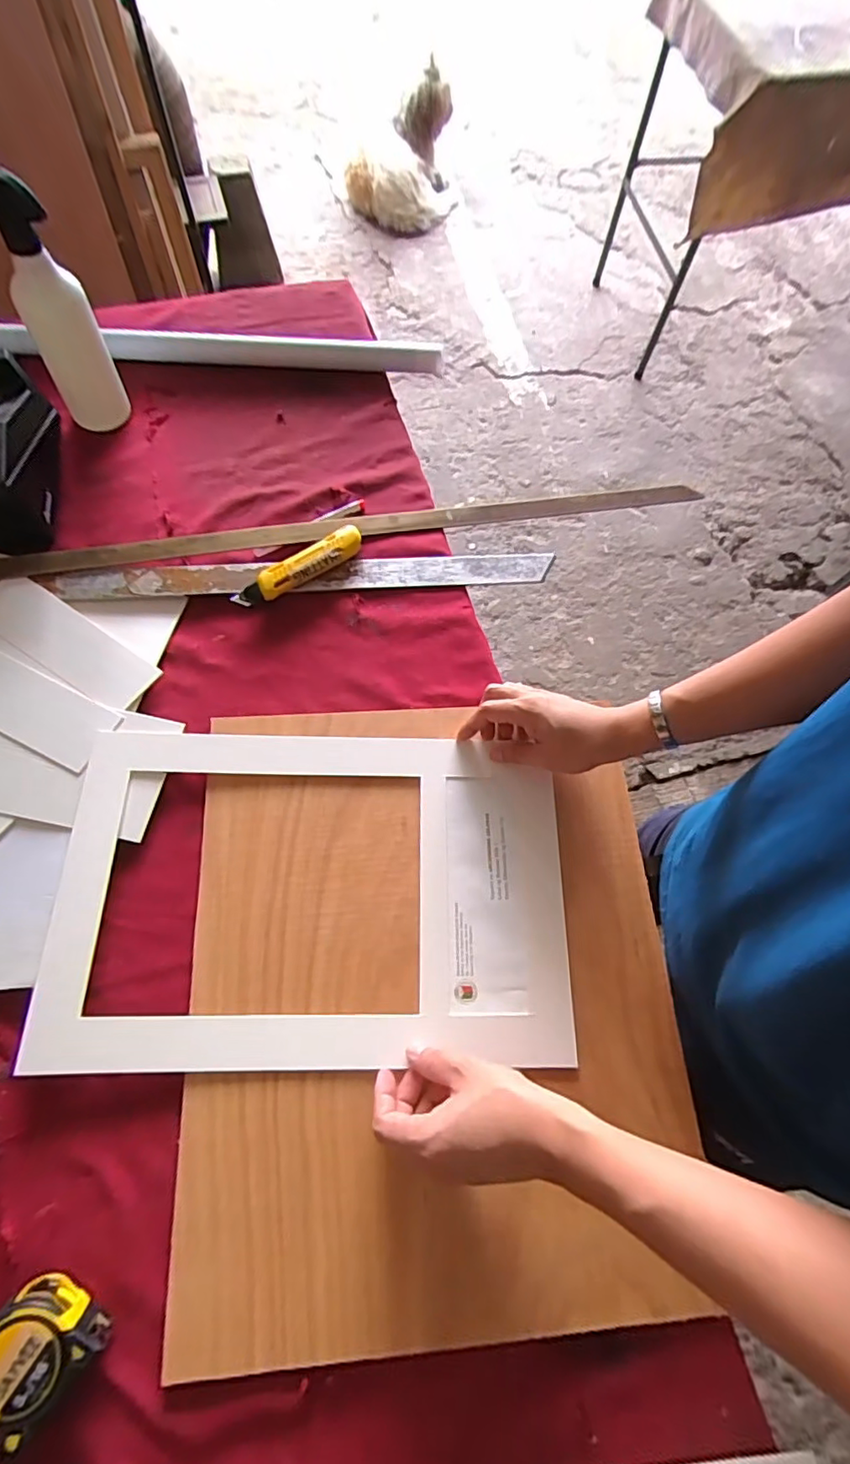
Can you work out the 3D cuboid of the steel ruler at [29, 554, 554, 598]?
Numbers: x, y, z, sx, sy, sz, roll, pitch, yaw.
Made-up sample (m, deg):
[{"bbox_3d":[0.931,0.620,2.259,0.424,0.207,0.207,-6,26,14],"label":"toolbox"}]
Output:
[{"bbox_3d":[-0.128,-0.172,0.623,0.532,0.009,0.040,-3,70,-6],"label":"steel ruler"}]

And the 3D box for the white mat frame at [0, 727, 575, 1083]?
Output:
[{"bbox_3d":[-0.092,0.134,0.498,0.429,0.009,0.278,1,68,-4],"label":"white mat frame"}]

